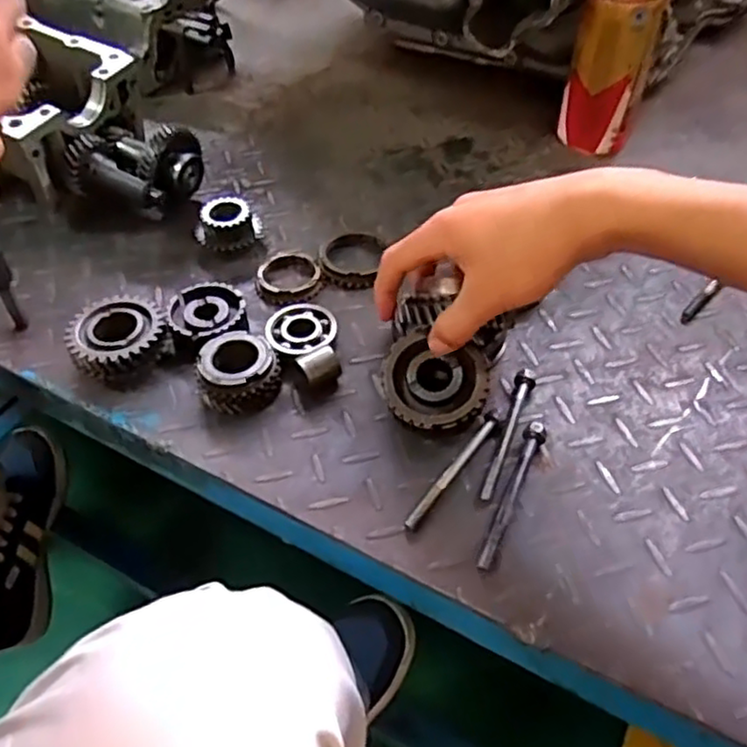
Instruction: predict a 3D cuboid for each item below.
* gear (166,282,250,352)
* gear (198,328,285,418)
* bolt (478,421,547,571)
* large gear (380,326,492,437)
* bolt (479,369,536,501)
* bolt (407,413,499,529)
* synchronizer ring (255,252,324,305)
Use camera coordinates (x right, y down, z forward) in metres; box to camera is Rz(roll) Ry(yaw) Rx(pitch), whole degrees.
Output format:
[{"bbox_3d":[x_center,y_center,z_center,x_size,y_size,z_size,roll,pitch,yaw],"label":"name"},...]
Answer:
[{"bbox_3d":[-0.122,-0.040,0.506,0.061,0.023,0.052,29,54,26],"label":"gear"},{"bbox_3d":[-0.090,0.000,0.463,0.055,0.034,0.045,-12,47,-8],"label":"gear"},{"bbox_3d":[0.082,0.069,0.403,0.011,0.013,0.102,18,50,19],"label":"bolt"},{"bbox_3d":[0.039,0.005,0.439,0.064,0.021,0.066,-2,74,7],"label":"large gear"},{"bbox_3d":[0.086,0.037,0.433,0.013,0.011,0.103,14,49,15],"label":"bolt"},{"bbox_3d":[0.049,0.058,0.419,0.009,0.010,0.096,29,54,26],"label":"bolt"},{"bbox_3d":[-0.067,-0.076,0.543,0.053,0.011,0.049,-1,47,1],"label":"synchronizer ring"}]

